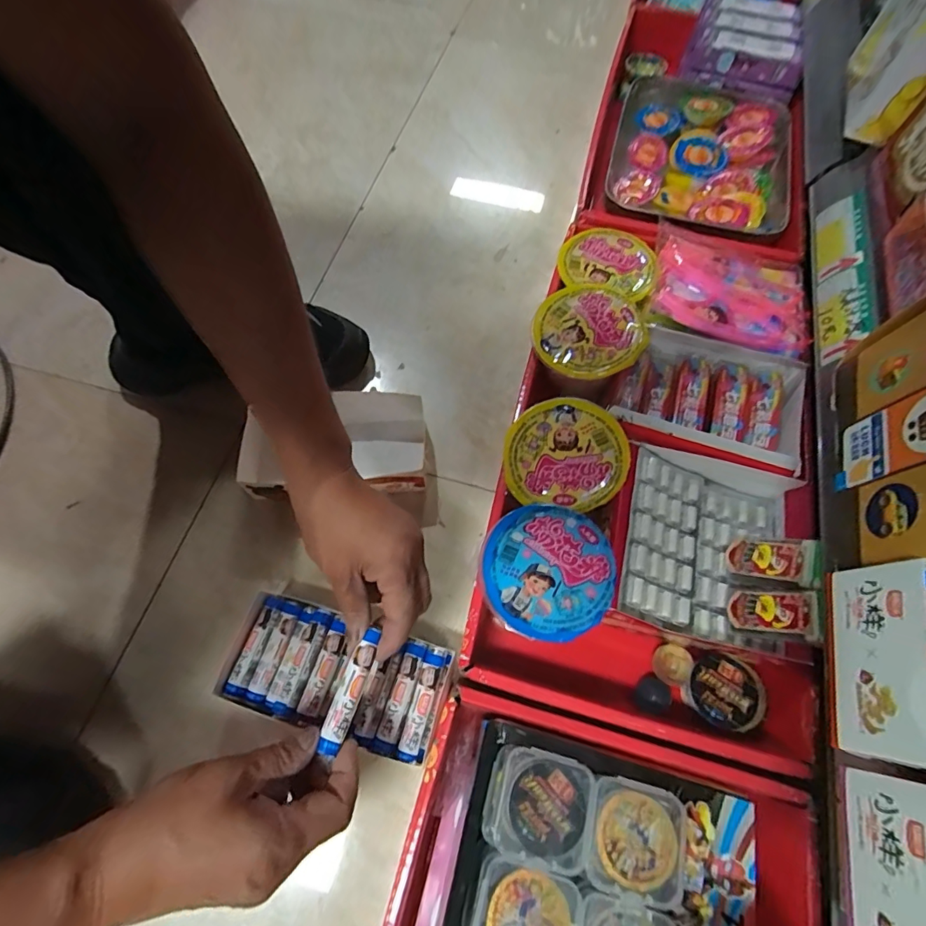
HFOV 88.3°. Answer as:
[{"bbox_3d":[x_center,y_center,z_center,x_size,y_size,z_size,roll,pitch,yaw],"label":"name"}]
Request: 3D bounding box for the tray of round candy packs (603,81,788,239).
[{"bbox_3d":[0.281,-0.368,0.576,0.204,0.037,0.259,16,66,6],"label":"tray of round candy packs"}]

